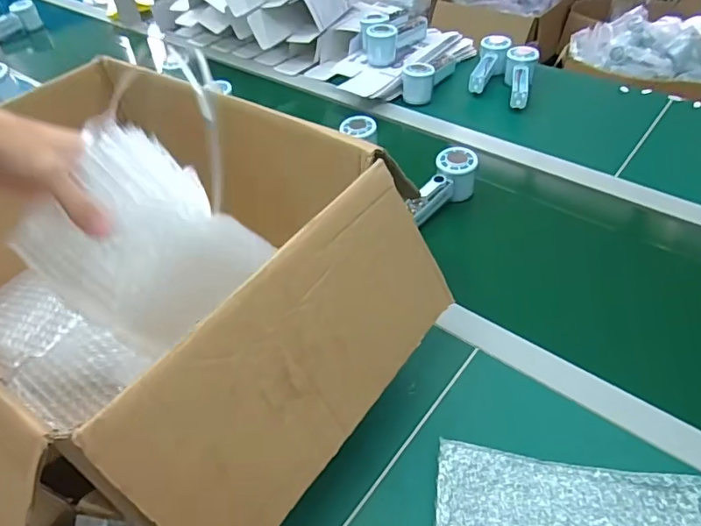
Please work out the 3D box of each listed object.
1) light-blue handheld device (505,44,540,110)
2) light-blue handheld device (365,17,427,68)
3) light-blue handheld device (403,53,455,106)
[{"bbox_3d":[0.312,-0.335,0.937,0.057,0.051,0.157,7,61,11],"label":"light-blue handheld device"},{"bbox_3d":[0.089,-0.438,0.982,0.058,0.059,0.149,27,53,27],"label":"light-blue handheld device"},{"bbox_3d":[0.150,-0.361,0.966,0.059,0.053,0.150,23,51,24],"label":"light-blue handheld device"}]

